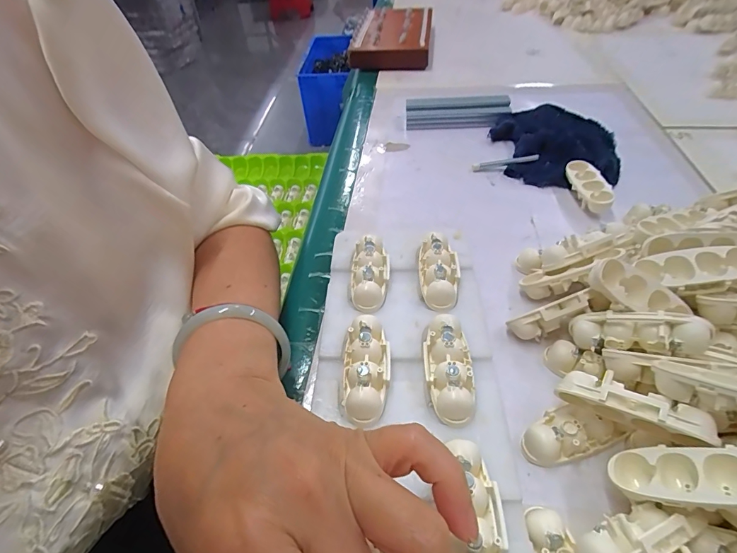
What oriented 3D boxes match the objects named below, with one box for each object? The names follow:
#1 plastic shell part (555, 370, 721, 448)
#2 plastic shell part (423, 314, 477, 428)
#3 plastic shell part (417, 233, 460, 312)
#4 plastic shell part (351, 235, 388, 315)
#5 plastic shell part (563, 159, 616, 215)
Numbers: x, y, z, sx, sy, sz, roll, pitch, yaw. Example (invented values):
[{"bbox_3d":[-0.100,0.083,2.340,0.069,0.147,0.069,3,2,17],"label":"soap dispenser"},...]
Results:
[{"bbox_3d":[0.124,0.063,0.193,0.061,0.021,0.017,15,46,37],"label":"plastic shell part"},{"bbox_3d":[0.043,0.048,0.217,0.024,0.013,0.061,0,45,4],"label":"plastic shell part"},{"bbox_3d":[0.046,-0.003,0.270,0.025,0.016,0.058,-2,45,1],"label":"plastic shell part"},{"bbox_3d":[0.001,-0.002,0.272,0.024,0.016,0.059,-3,45,1],"label":"plastic shell part"},{"bbox_3d":[0.188,-0.075,0.352,0.022,0.021,0.064,-3,45,1],"label":"plastic shell part"}]

